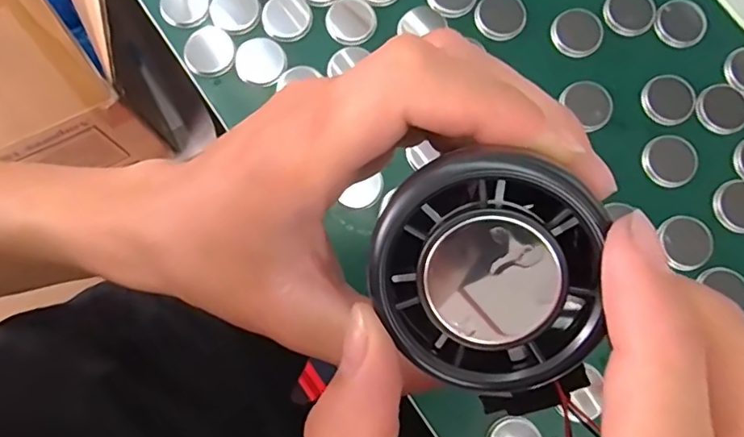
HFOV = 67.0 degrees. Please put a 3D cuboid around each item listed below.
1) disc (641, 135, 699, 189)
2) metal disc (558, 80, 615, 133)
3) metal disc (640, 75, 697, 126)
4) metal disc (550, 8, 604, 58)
[{"bbox_3d":[0.176,-0.034,0.330,0.033,0.004,0.030,0,78,-1],"label":"disc"},{"bbox_3d":[0.130,-0.069,0.335,0.029,0.007,0.031,0,78,-1],"label":"metal disc"},{"bbox_3d":[0.180,-0.072,0.339,0.032,0.004,0.030,0,78,-1],"label":"metal disc"},{"bbox_3d":[0.127,-0.115,0.346,0.029,0.005,0.030,0,78,-1],"label":"metal disc"}]

